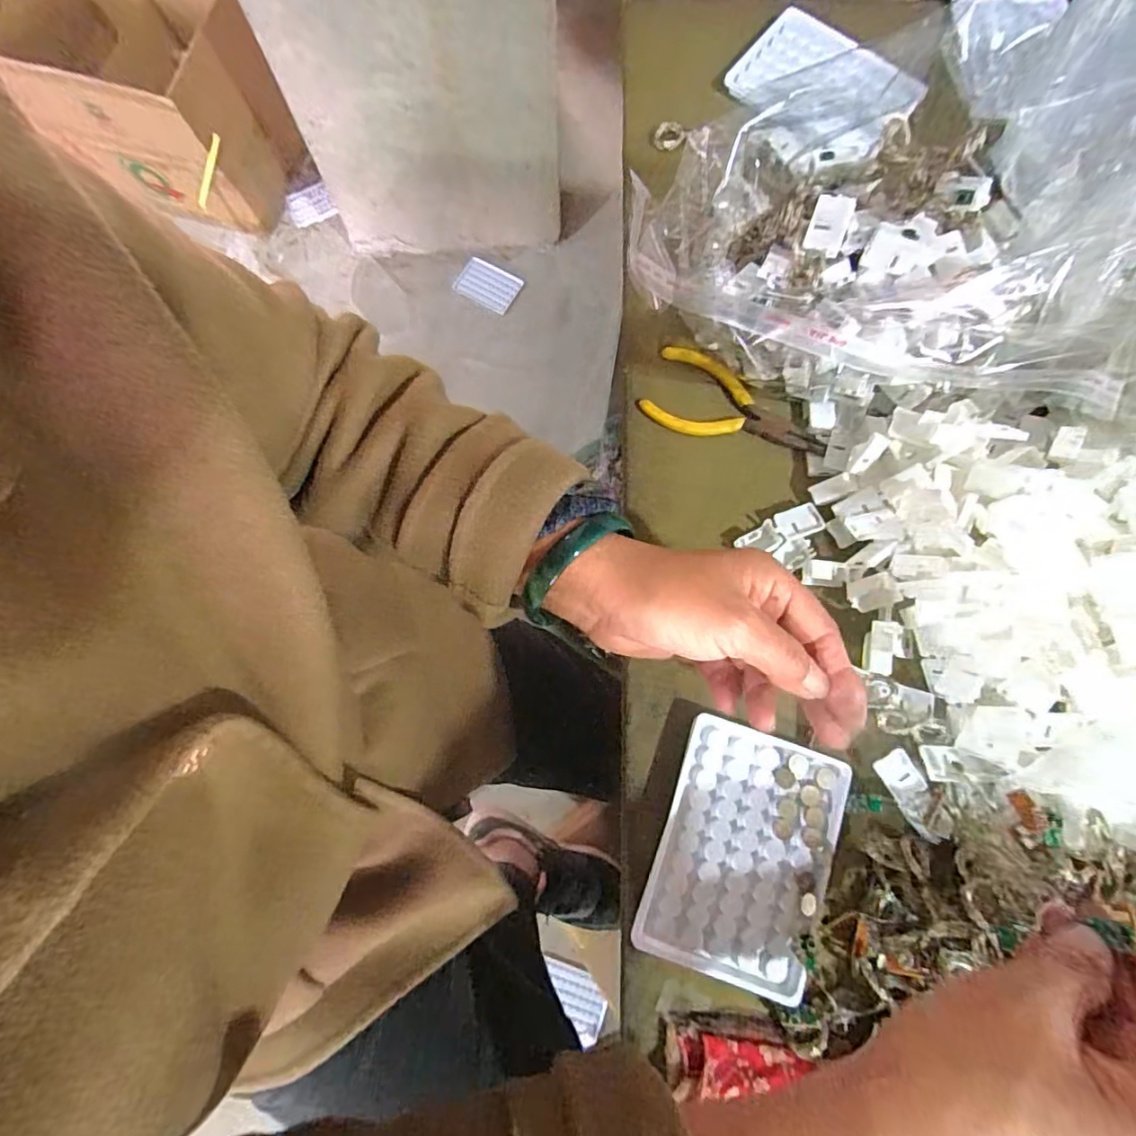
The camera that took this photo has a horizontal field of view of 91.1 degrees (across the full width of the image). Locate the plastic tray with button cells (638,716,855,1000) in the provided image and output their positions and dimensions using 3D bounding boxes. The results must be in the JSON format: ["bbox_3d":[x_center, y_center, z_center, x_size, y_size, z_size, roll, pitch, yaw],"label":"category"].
[{"bbox_3d":[0.100,0.160,0.317,0.092,0.015,0.129,19,79,4],"label":"plastic tray with button cells"}]

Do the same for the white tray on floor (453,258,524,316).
[{"bbox_3d":[-0.176,-0.620,1.223,0.132,0.026,0.083,25,100,-5],"label":"white tray on floor"}]

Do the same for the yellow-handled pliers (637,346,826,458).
[{"bbox_3d":[0.115,-0.106,0.381,0.125,0.008,0.058,27,79,6],"label":"yellow-handled pliers"}]

